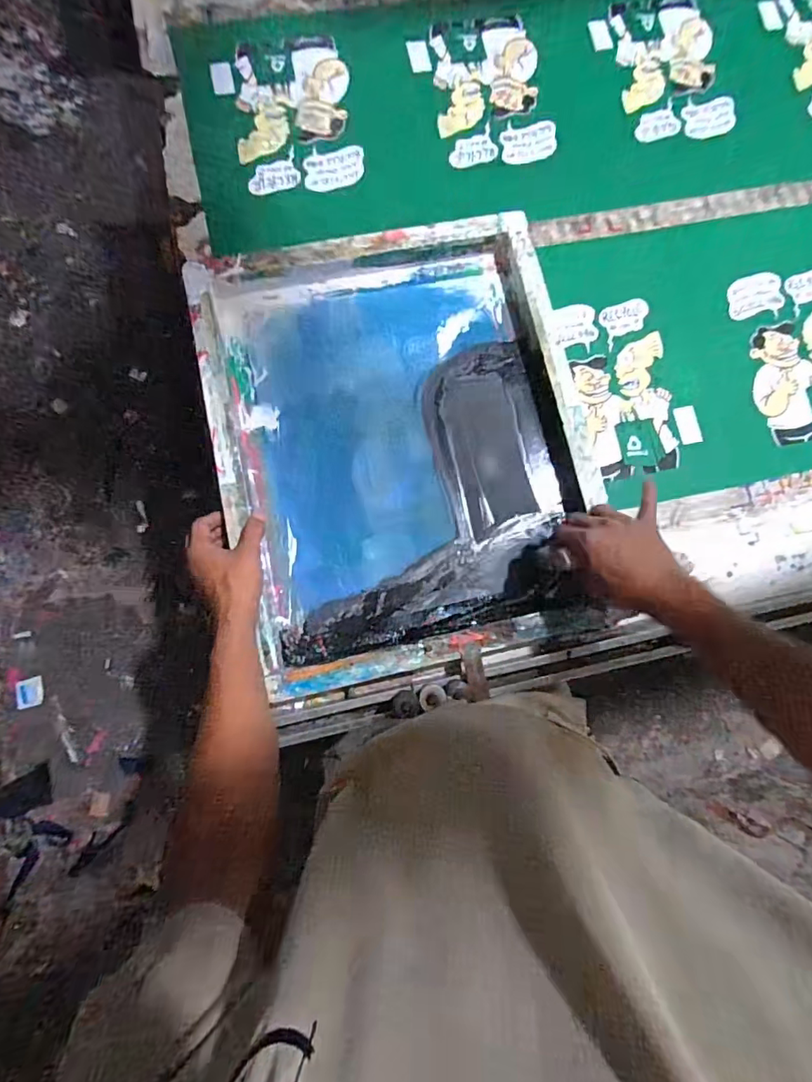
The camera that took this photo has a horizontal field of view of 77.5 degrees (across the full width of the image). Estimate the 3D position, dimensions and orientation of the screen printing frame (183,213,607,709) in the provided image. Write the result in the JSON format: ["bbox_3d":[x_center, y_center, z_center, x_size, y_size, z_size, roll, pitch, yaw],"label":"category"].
[{"bbox_3d":[0.000,-0.121,0.640,0.444,0.058,0.549,-12,83,-4],"label":"screen printing frame"}]

